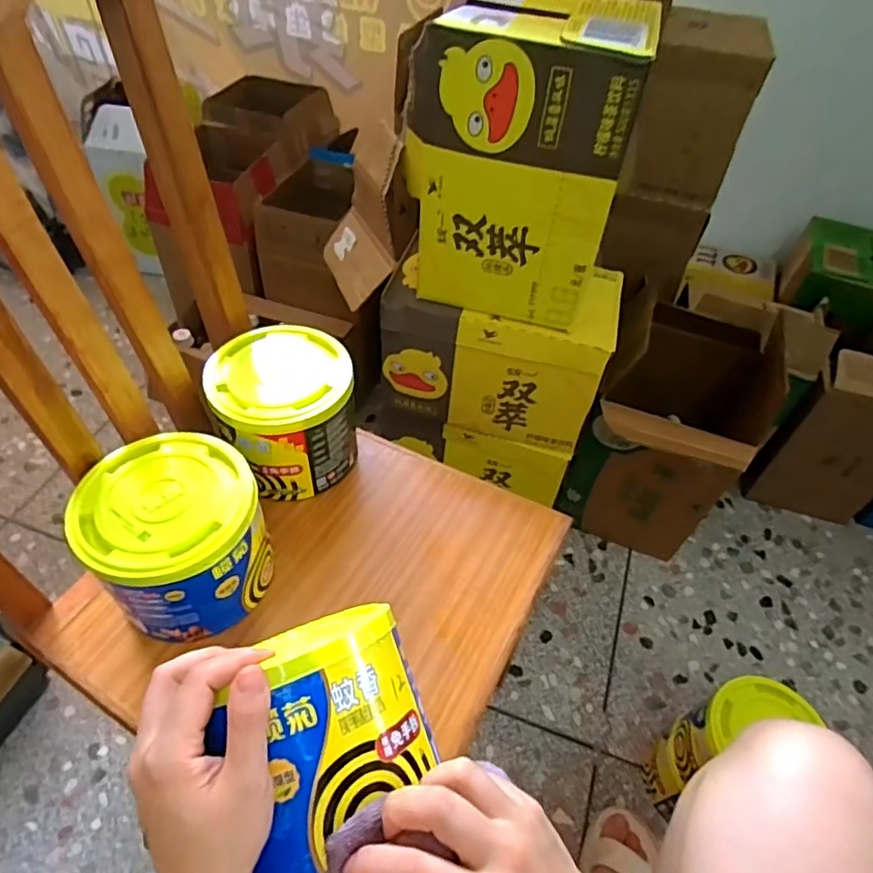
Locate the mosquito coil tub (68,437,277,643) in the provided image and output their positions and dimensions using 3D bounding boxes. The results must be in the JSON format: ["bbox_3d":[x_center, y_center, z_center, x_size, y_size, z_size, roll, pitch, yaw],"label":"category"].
[{"bbox_3d":[-0.214,0.082,0.501,0.129,0.109,0.139,3,50,-3],"label":"mosquito coil tub"}]

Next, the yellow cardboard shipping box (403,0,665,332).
[{"bbox_3d":[0.098,-0.328,0.714,0.239,0.308,0.177,18,51,9],"label":"yellow cardboard shipping box"}]

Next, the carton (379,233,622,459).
[{"bbox_3d":[0.091,-0.135,0.920,0.316,0.230,0.183,15,50,7],"label":"carton"}]

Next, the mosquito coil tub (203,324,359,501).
[{"bbox_3d":[-0.149,-0.027,0.593,0.129,0.120,0.129,3,50,-3],"label":"mosquito coil tub"}]

